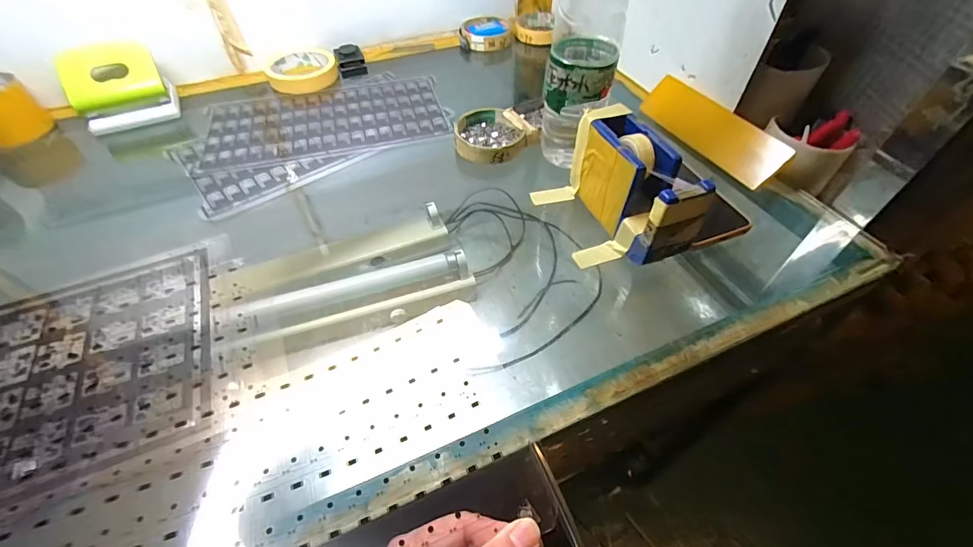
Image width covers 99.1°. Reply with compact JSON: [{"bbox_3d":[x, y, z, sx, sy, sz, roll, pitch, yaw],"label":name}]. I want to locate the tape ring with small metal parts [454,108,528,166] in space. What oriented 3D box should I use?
[{"bbox_3d":[0.003,-0.161,0.481,0.079,0.021,0.085,0,50,0],"label":"tape ring with small metal parts"}]

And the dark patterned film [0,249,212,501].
[{"bbox_3d":[-0.331,0.073,0.298,0.243,0.008,0.184,-20,52,-17],"label":"dark patterned film"}]

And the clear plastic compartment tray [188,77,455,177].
[{"bbox_3d":[-0.201,-0.198,0.529,0.294,0.005,0.164,-14,51,-12],"label":"clear plastic compartment tray"}]

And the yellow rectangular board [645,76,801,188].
[{"bbox_3d":[0.252,-0.167,0.472,0.012,0.051,0.182,-11,51,-30],"label":"yellow rectangular board"}]

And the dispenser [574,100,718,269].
[{"bbox_3d":[0.130,-0.081,0.369,0.046,0.078,0.133,-16,52,-13],"label":"dispenser"}]

